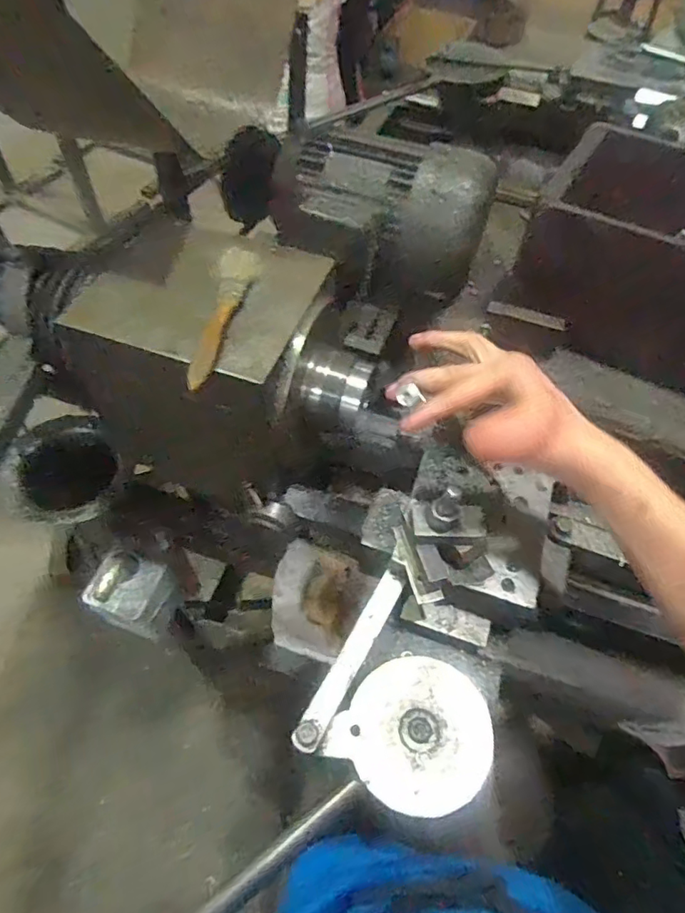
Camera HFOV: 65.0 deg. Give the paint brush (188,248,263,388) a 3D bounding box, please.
[{"bbox_3d":[-0.090,-0.111,0.411,0.029,0.008,0.150,6,57,1],"label":"paint brush"}]

